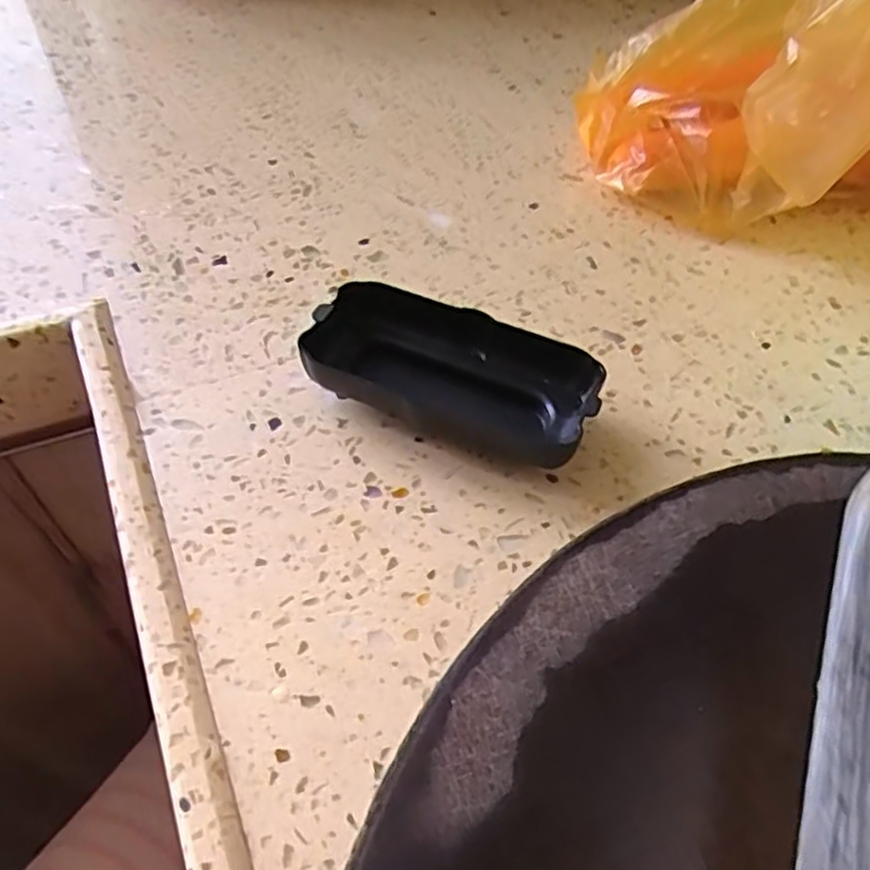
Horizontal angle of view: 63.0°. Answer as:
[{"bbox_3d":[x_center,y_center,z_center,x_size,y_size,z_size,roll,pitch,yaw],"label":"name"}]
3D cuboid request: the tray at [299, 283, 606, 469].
[{"bbox_3d":[0.007,-0.024,0.281,0.110,0.027,0.049,15,53,9],"label":"tray"}]

